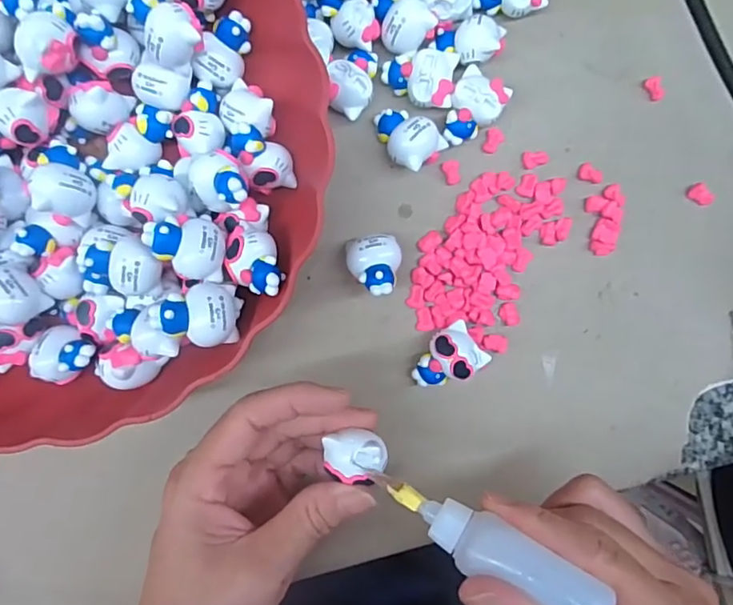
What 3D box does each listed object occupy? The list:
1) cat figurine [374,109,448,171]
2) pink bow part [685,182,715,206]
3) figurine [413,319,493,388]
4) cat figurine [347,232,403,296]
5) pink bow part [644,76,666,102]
[{"bbox_3d":[0.019,-0.079,0.264,0.035,0.019,0.024,34,88,-4],"label":"cat figurine"},{"bbox_3d":[0.171,-0.055,0.280,0.014,0.005,0.009,37,90,-5],"label":"pink bow part"},{"bbox_3d":[0.038,0.027,0.267,0.034,0.022,0.024,-32,93,-3],"label":"figurine"},{"bbox_3d":[0.004,-0.019,0.264,0.025,0.026,0.028,-3,91,-4],"label":"cat figurine"},{"bbox_3d":[0.148,-0.109,0.281,0.009,0.004,0.012,-15,94,-4],"label":"pink bow part"}]

